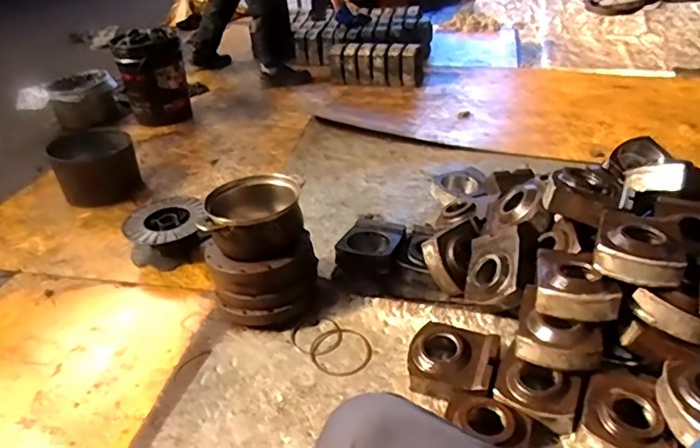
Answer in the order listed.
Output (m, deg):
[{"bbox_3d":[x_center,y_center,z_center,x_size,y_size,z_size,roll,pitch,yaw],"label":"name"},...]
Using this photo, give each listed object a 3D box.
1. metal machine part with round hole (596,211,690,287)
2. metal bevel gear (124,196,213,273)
[{"bbox_3d":[0.542,0.042,1.049,0.149,0.066,0.149,13,37,23],"label":"metal machine part with round hole"},{"bbox_3d":[-0.514,0.021,1.579,0.222,0.105,0.210,-20,37,-23],"label":"metal bevel gear"}]

